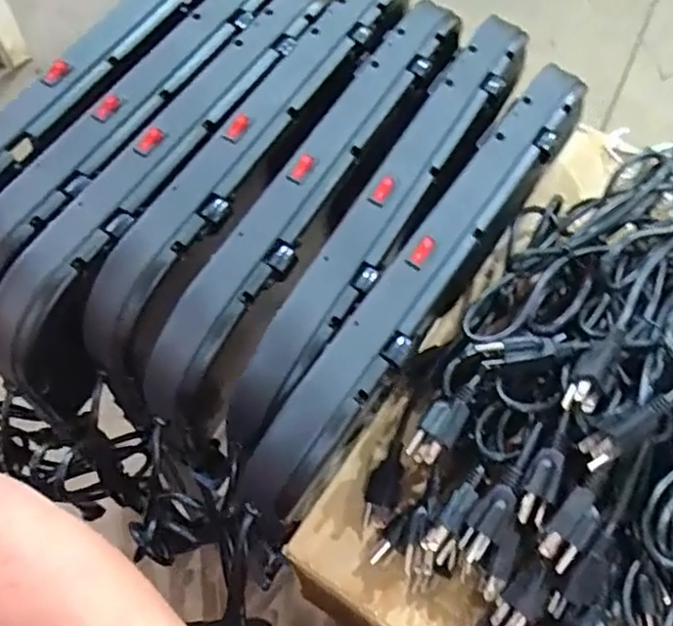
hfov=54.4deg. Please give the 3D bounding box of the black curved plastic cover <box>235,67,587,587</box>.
[{"bbox_3d":[0.072,-0.015,0.540,0.065,0.145,0.452,31,65,17],"label":"black curved plastic cover"}]

